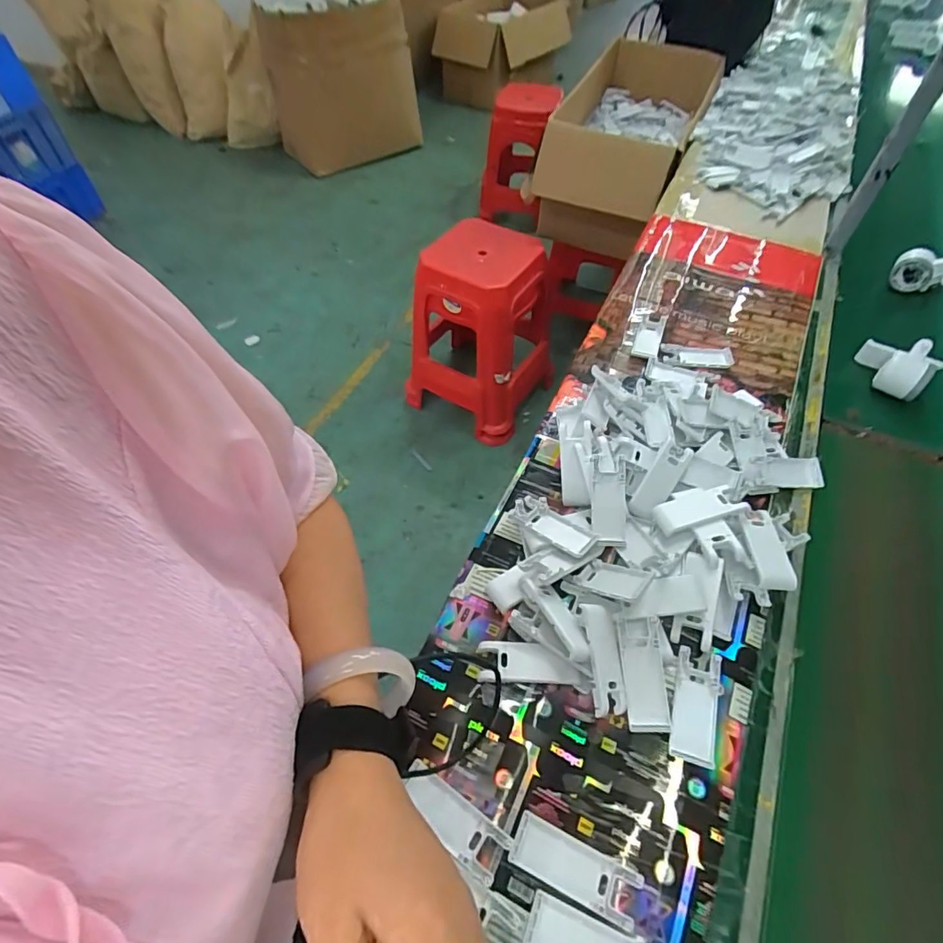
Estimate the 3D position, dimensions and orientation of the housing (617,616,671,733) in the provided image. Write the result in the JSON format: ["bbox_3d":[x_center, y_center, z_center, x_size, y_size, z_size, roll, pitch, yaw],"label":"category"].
[{"bbox_3d":[0.170,0.198,0.499,0.038,0.019,0.103,0,70,-1],"label":"housing"}]

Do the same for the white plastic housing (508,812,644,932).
[{"bbox_3d":[0.085,0.331,0.423,0.104,0.006,0.041,22,58,14],"label":"white plastic housing"}]

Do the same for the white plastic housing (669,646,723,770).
[{"bbox_3d":[0.218,0.226,0.492,0.040,0.010,0.103,17,57,11],"label":"white plastic housing"}]

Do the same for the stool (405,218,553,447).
[{"bbox_3d":[0.037,-0.419,1.542,0.379,0.515,0.367,27,59,19],"label":"stool"}]

